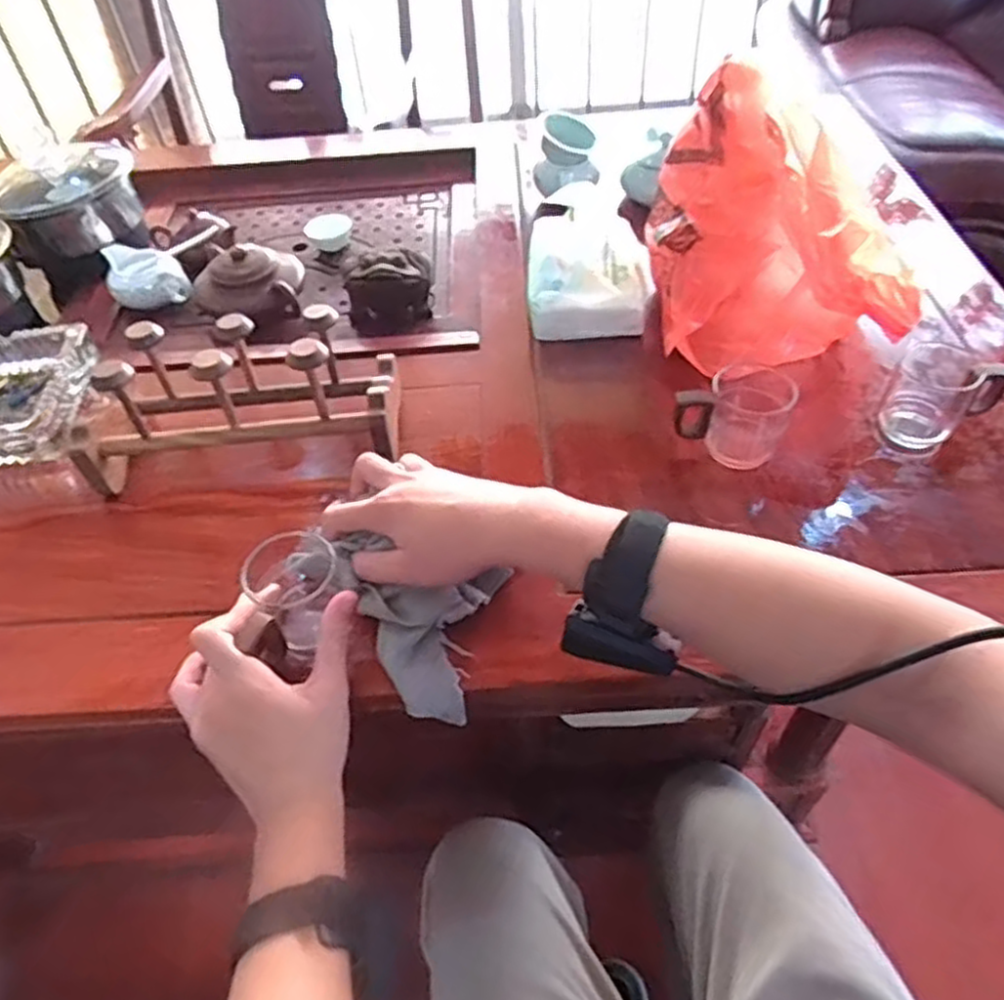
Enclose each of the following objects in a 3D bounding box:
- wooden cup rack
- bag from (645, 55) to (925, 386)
[{"bbox_3d":[-0.207,-0.086,0.585,0.233,0.107,0.111,-5,49,-1],"label":"wooden cup rack"},{"bbox_3d":[0.221,-0.204,0.604,0.217,0.189,0.126,21,54,21],"label":"bag"}]

